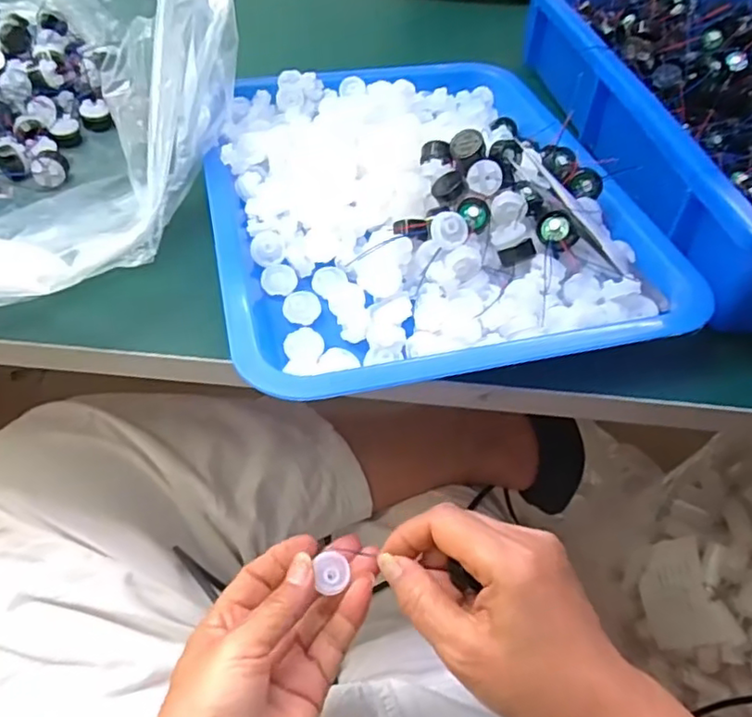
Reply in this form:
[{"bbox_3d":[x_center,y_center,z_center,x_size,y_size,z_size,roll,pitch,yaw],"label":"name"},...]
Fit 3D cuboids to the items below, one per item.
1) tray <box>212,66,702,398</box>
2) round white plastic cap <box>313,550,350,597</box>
[{"bbox_3d":[0.025,-0.113,0.407,0.255,0.041,0.311,-8,49,-10],"label":"tray"},{"bbox_3d":[-0.023,0.110,0.322,0.017,0.004,0.018,18,50,13],"label":"round white plastic cap"}]

